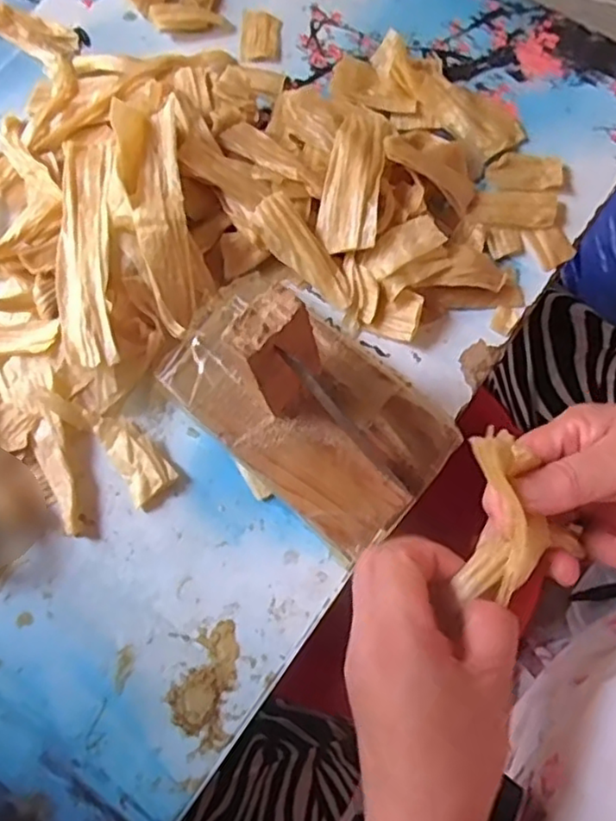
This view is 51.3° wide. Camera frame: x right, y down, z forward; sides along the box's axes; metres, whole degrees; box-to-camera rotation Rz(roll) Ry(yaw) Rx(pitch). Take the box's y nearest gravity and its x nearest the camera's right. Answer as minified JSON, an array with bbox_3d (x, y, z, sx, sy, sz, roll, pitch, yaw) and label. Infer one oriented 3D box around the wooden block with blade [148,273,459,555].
[{"bbox_3d":[-0.001,-0.015,0.311,0.152,0.080,0.093,41,79,10],"label":"wooden block with blade"}]

